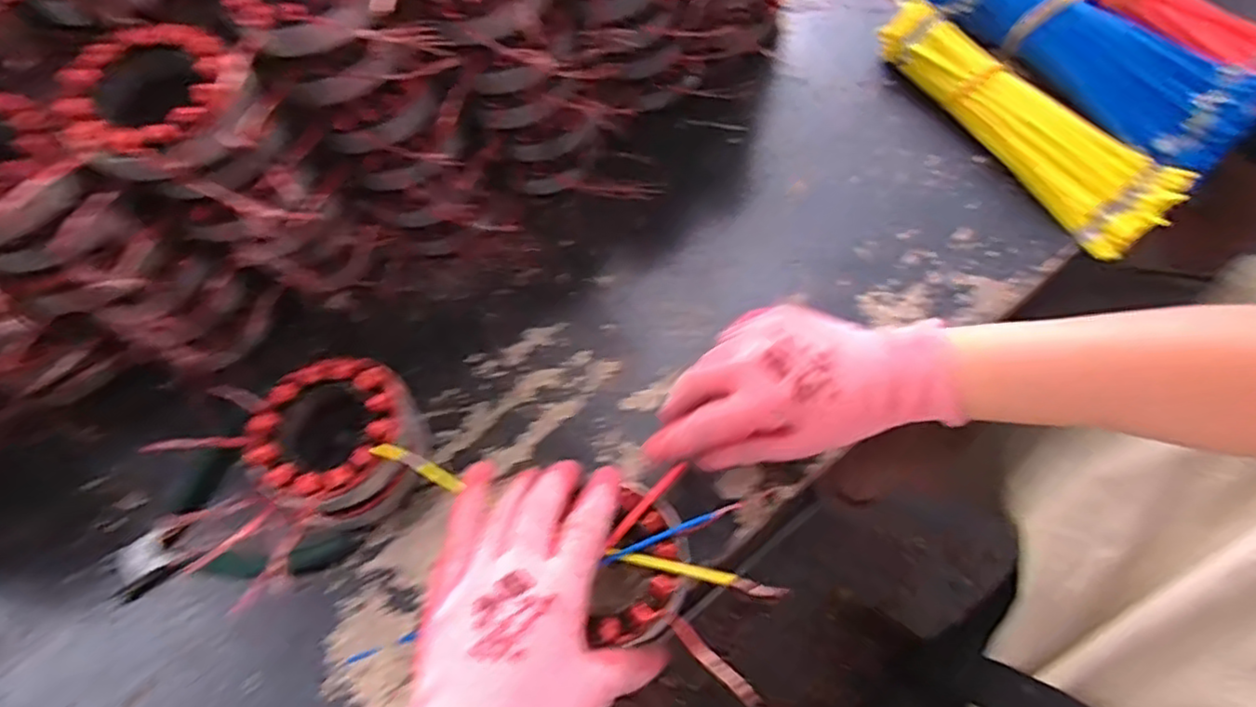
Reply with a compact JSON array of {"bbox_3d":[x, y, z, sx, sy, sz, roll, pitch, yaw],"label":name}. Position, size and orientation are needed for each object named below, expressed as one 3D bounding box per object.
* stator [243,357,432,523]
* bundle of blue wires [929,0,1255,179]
[{"bbox_3d":[-0.171,0.053,0.403,0.091,0.057,0.086,-17,64,-3],"label":"stator"},{"bbox_3d":[0.338,-0.225,0.501,0.087,0.052,0.241,-36,67,-12],"label":"bundle of blue wires"}]

